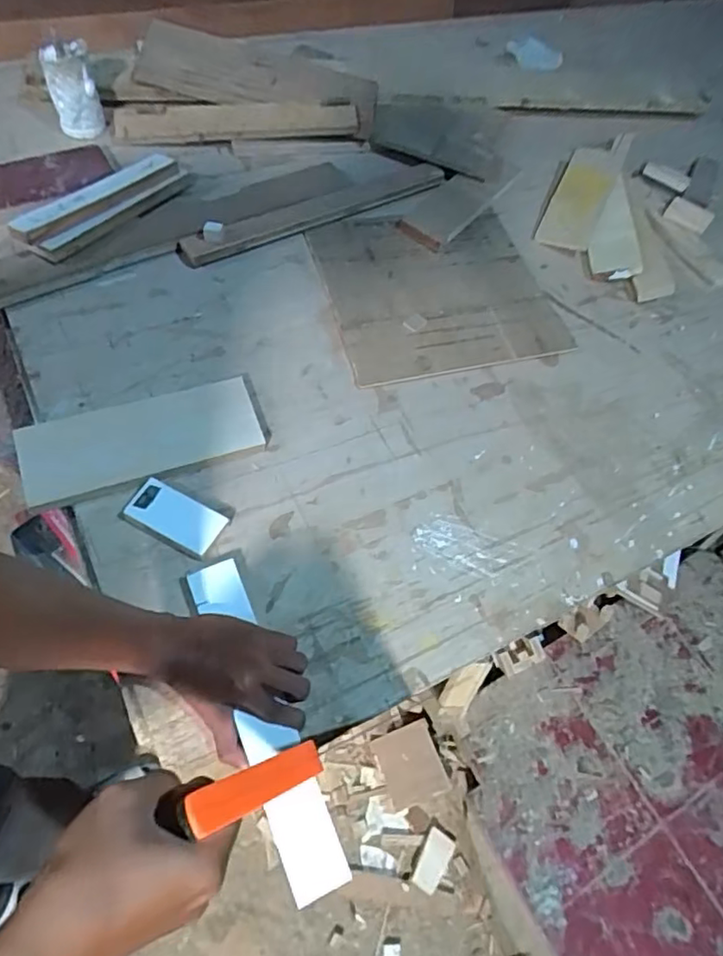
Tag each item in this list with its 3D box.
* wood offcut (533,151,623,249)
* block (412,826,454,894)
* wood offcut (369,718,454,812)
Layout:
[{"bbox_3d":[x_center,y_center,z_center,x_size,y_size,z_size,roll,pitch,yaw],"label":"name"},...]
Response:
[{"bbox_3d":[0.361,-0.464,0.969,0.083,0.015,0.253,26,60,6],"label":"wood offcut"},{"bbox_3d":[0.130,0.706,1.091,0.051,0.021,0.099,28,60,7],"label":"block"},{"bbox_3d":[0.095,0.558,1.151,0.116,0.010,0.132,-25,70,4],"label":"wood offcut"}]

